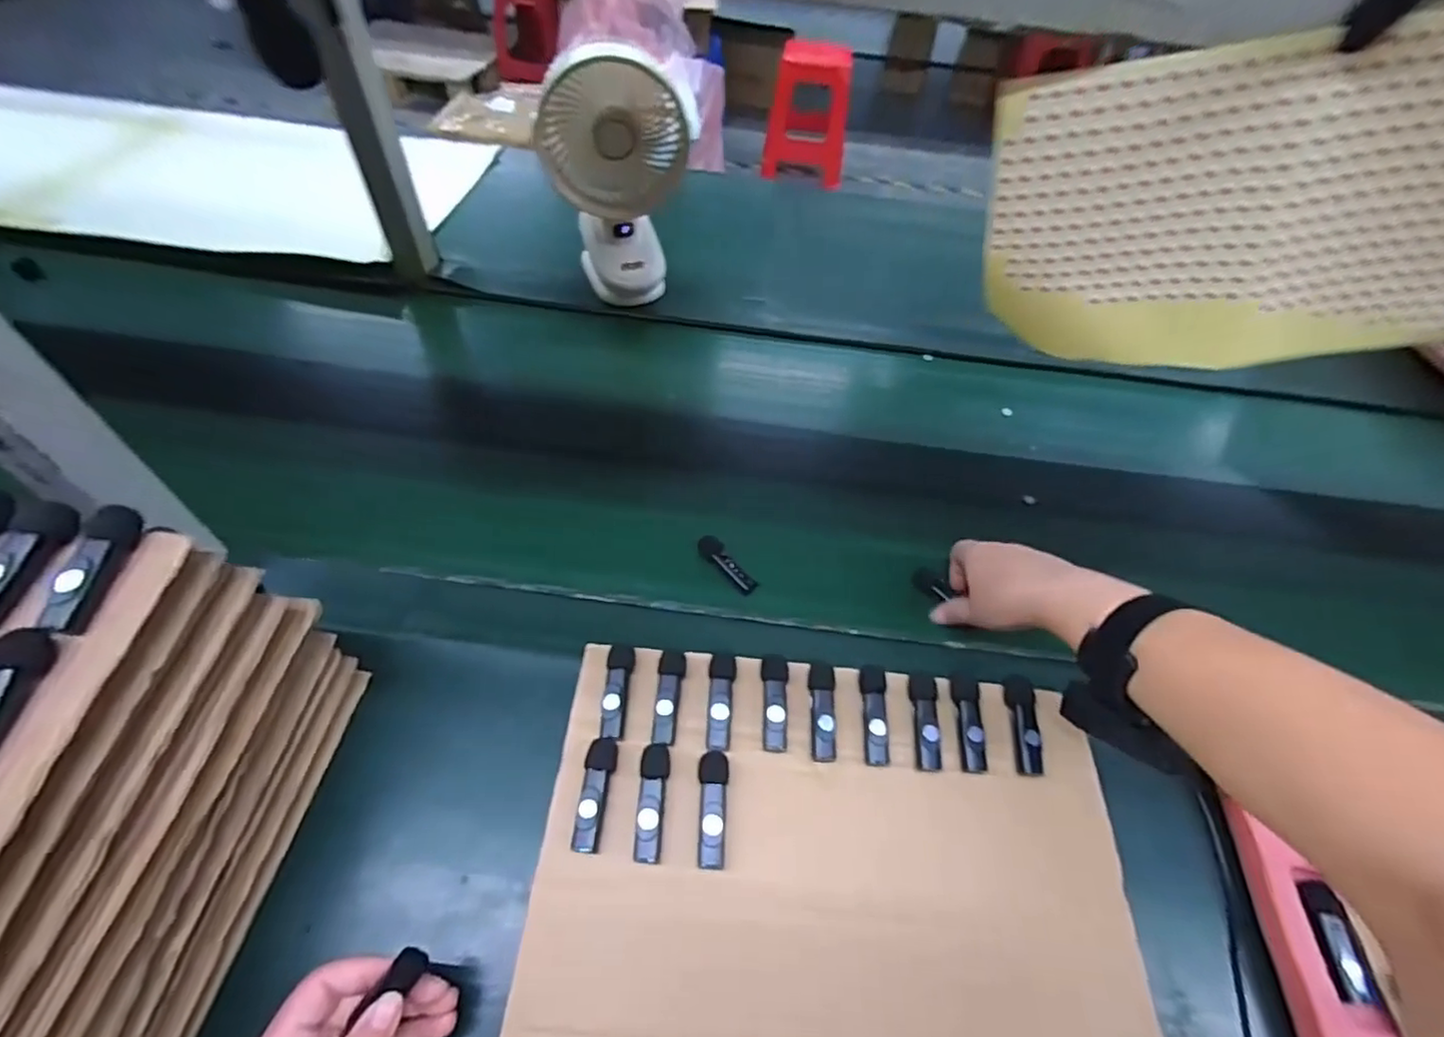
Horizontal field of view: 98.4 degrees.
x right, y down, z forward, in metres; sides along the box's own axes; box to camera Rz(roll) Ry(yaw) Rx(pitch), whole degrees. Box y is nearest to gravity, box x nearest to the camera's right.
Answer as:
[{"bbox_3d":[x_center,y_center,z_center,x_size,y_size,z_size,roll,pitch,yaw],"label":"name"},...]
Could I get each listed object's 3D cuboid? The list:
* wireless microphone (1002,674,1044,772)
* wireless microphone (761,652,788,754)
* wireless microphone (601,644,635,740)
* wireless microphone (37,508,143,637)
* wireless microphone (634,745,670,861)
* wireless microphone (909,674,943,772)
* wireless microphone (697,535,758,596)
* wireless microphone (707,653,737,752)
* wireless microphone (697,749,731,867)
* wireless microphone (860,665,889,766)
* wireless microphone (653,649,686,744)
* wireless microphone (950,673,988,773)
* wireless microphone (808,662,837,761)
[{"bbox_3d":[0.205,0.138,0.419,0.019,0.015,0.062,4,50,-1],"label":"wireless microphone"},{"bbox_3d":[0.036,0.122,0.418,0.017,0.012,0.062,2,51,-3],"label":"wireless microphone"},{"bbox_3d":[-0.070,0.114,0.415,0.017,0.010,0.061,3,51,-2],"label":"wireless microphone"},{"bbox_3d":[-0.304,0.023,0.301,0.018,0.019,0.064,-1,60,19],"label":"wireless microphone"},{"bbox_3d":[-0.043,0.172,0.378,0.017,0.011,0.065,5,50,-1],"label":"wireless microphone"},{"bbox_3d":[0.136,0.135,0.417,0.018,0.013,0.063,1,58,6],"label":"wireless microphone"},{"bbox_3d":[0.005,0.040,0.549,0.019,0.014,0.068,-34,61,-28],"label":"wireless microphone"},{"bbox_3d":[0.000,0.122,0.415,0.017,0.011,0.062,4,50,-2],"label":"wireless microphone"},{"bbox_3d":[-0.007,0.176,0.380,0.019,0.016,0.065,13,53,-10],"label":"wireless microphone"},{"bbox_3d":[0.103,0.131,0.420,0.017,0.014,0.065,5,50,-1],"label":"wireless microphone"},{"bbox_3d":[-0.036,0.119,0.416,0.018,0.012,0.063,7,50,0],"label":"wireless microphone"},{"bbox_3d":[0.167,0.135,0.422,0.019,0.012,0.067,6,50,0],"label":"wireless microphone"},{"bbox_3d":[0.068,0.128,0.418,0.017,0.015,0.063,4,50,-2],"label":"wireless microphone"}]

